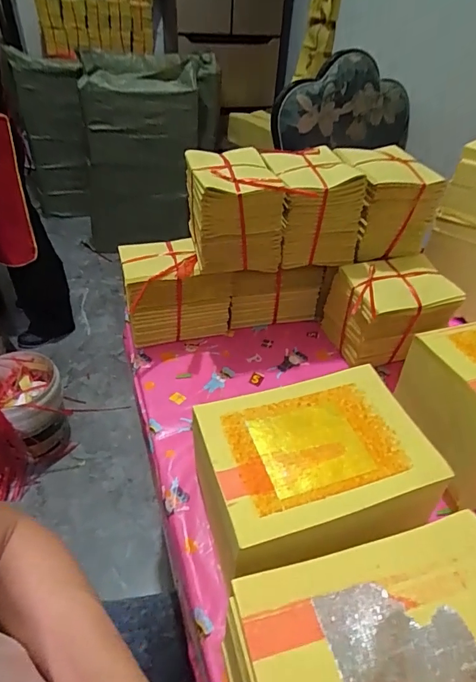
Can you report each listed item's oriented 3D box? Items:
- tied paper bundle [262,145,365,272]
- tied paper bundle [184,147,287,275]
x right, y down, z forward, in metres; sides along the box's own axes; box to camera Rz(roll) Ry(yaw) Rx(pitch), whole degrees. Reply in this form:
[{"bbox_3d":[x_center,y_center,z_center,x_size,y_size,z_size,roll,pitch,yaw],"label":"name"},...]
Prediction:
[{"bbox_3d":[0.113,-0.215,0.708,0.121,0.154,0.165,-9,42,-9],"label":"tied paper bundle"},{"bbox_3d":[-0.008,-0.207,0.665,0.130,0.132,0.168,-2,42,-7],"label":"tied paper bundle"}]

